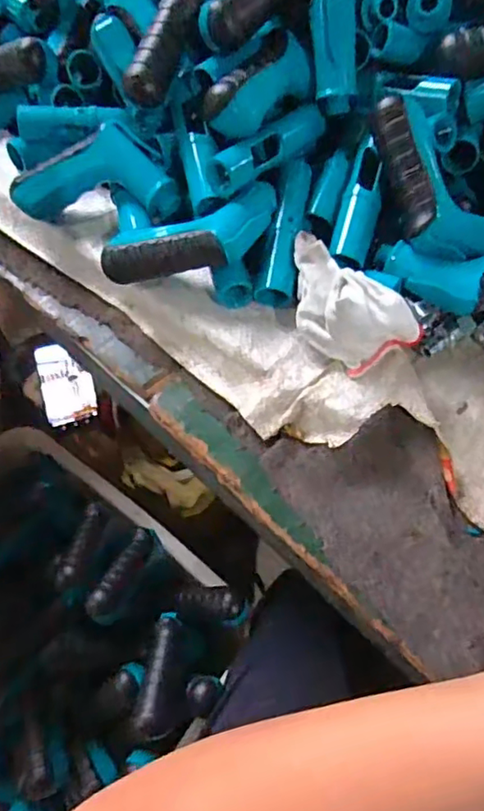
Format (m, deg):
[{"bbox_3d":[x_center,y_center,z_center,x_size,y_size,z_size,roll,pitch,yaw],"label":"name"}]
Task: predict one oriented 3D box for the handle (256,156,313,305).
[{"bbox_3d":[0.036,-0.140,0.463,0.029,0.024,0.119,9,77,7],"label":"handle"}]

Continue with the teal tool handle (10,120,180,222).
[{"bbox_3d":[-0.122,-0.187,0.497,0.143,0.069,0.057,5,58,4],"label":"teal tool handle"}]

